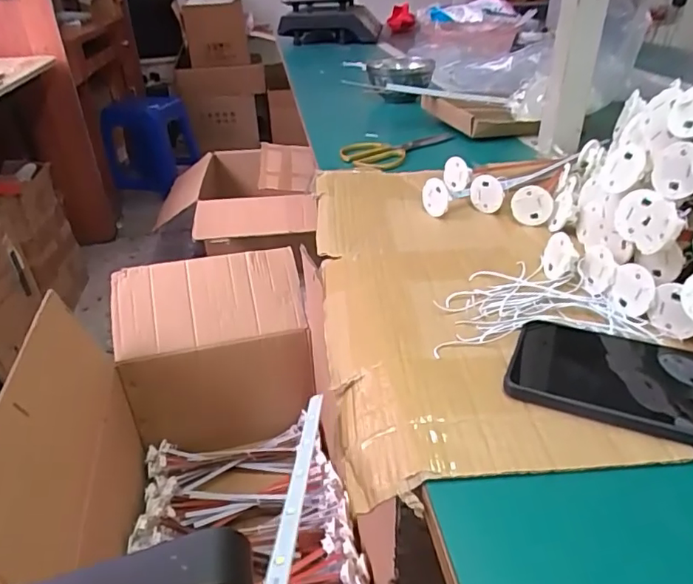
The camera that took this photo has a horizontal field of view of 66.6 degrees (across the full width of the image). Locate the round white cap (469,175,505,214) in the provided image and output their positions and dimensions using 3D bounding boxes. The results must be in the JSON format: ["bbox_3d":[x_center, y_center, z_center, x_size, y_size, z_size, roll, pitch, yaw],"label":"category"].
[{"bbox_3d":[0.147,-0.103,0.551,0.012,0.036,0.038,-20,37,-26],"label":"round white cap"}]

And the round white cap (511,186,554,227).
[{"bbox_3d":[0.182,-0.084,0.519,0.038,0.036,0.008,14,23,23],"label":"round white cap"}]

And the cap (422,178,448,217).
[{"bbox_3d":[0.092,-0.098,0.548,0.029,0.039,0.005,25,41,36],"label":"cap"}]

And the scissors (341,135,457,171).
[{"bbox_3d":[0.078,-0.197,0.747,0.172,0.019,0.077,-8,33,-10],"label":"scissors"}]

